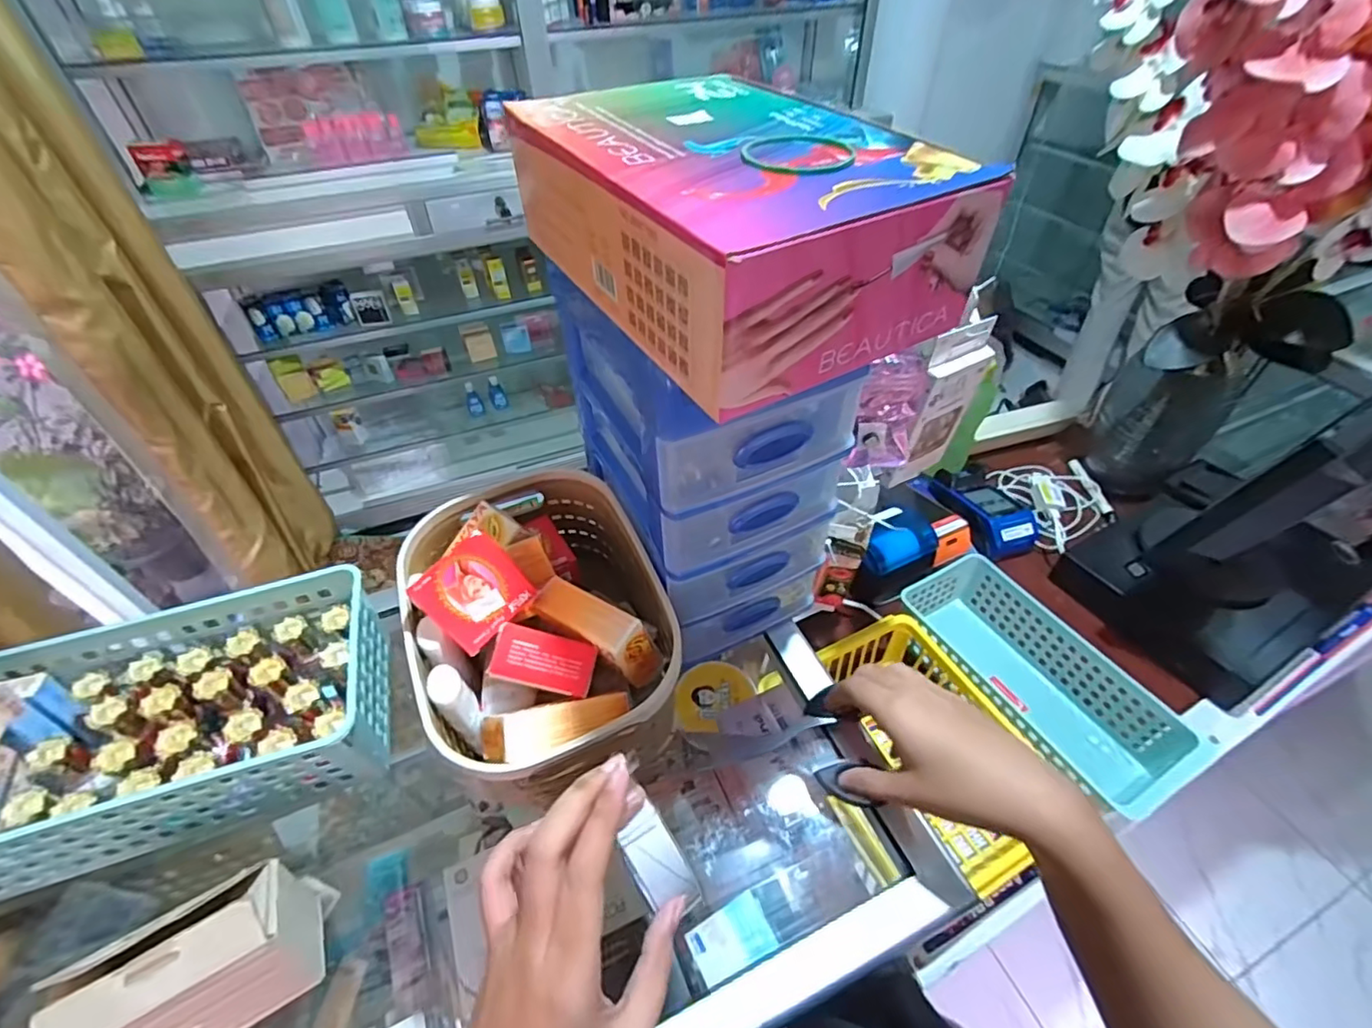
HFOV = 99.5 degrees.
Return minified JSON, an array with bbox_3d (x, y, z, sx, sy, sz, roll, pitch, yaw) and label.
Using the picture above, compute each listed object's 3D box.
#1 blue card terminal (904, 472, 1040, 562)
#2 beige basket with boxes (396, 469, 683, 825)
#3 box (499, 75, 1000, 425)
[{"bbox_3d":[0.440,-0.017,0.872,0.094,0.054,0.194,-16,48,-13],"label":"blue card terminal"},{"bbox_3d":[-0.102,0.065,0.397,0.156,0.111,0.211,-21,49,-17],"label":"beige basket with boxes"},{"bbox_3d":[0.023,-0.139,0.277,0.133,0.070,0.179,-26,51,-21],"label":"box"}]

